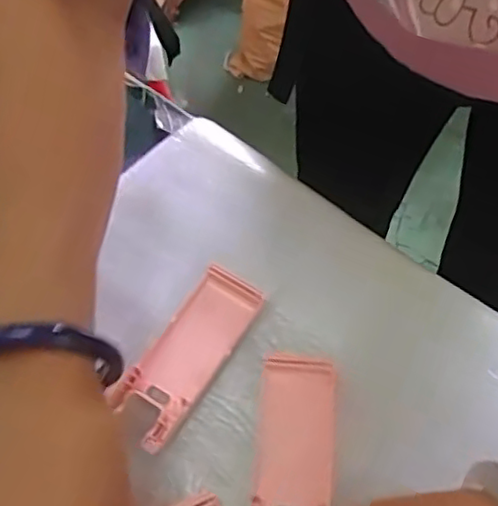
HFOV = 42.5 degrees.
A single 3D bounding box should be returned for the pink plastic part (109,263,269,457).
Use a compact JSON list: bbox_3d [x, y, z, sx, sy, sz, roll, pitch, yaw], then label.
[{"bbox_3d":[-0.035,0.055,0.357,0.041,0.015,0.104,28,67,17],"label":"pink plastic part"}]

